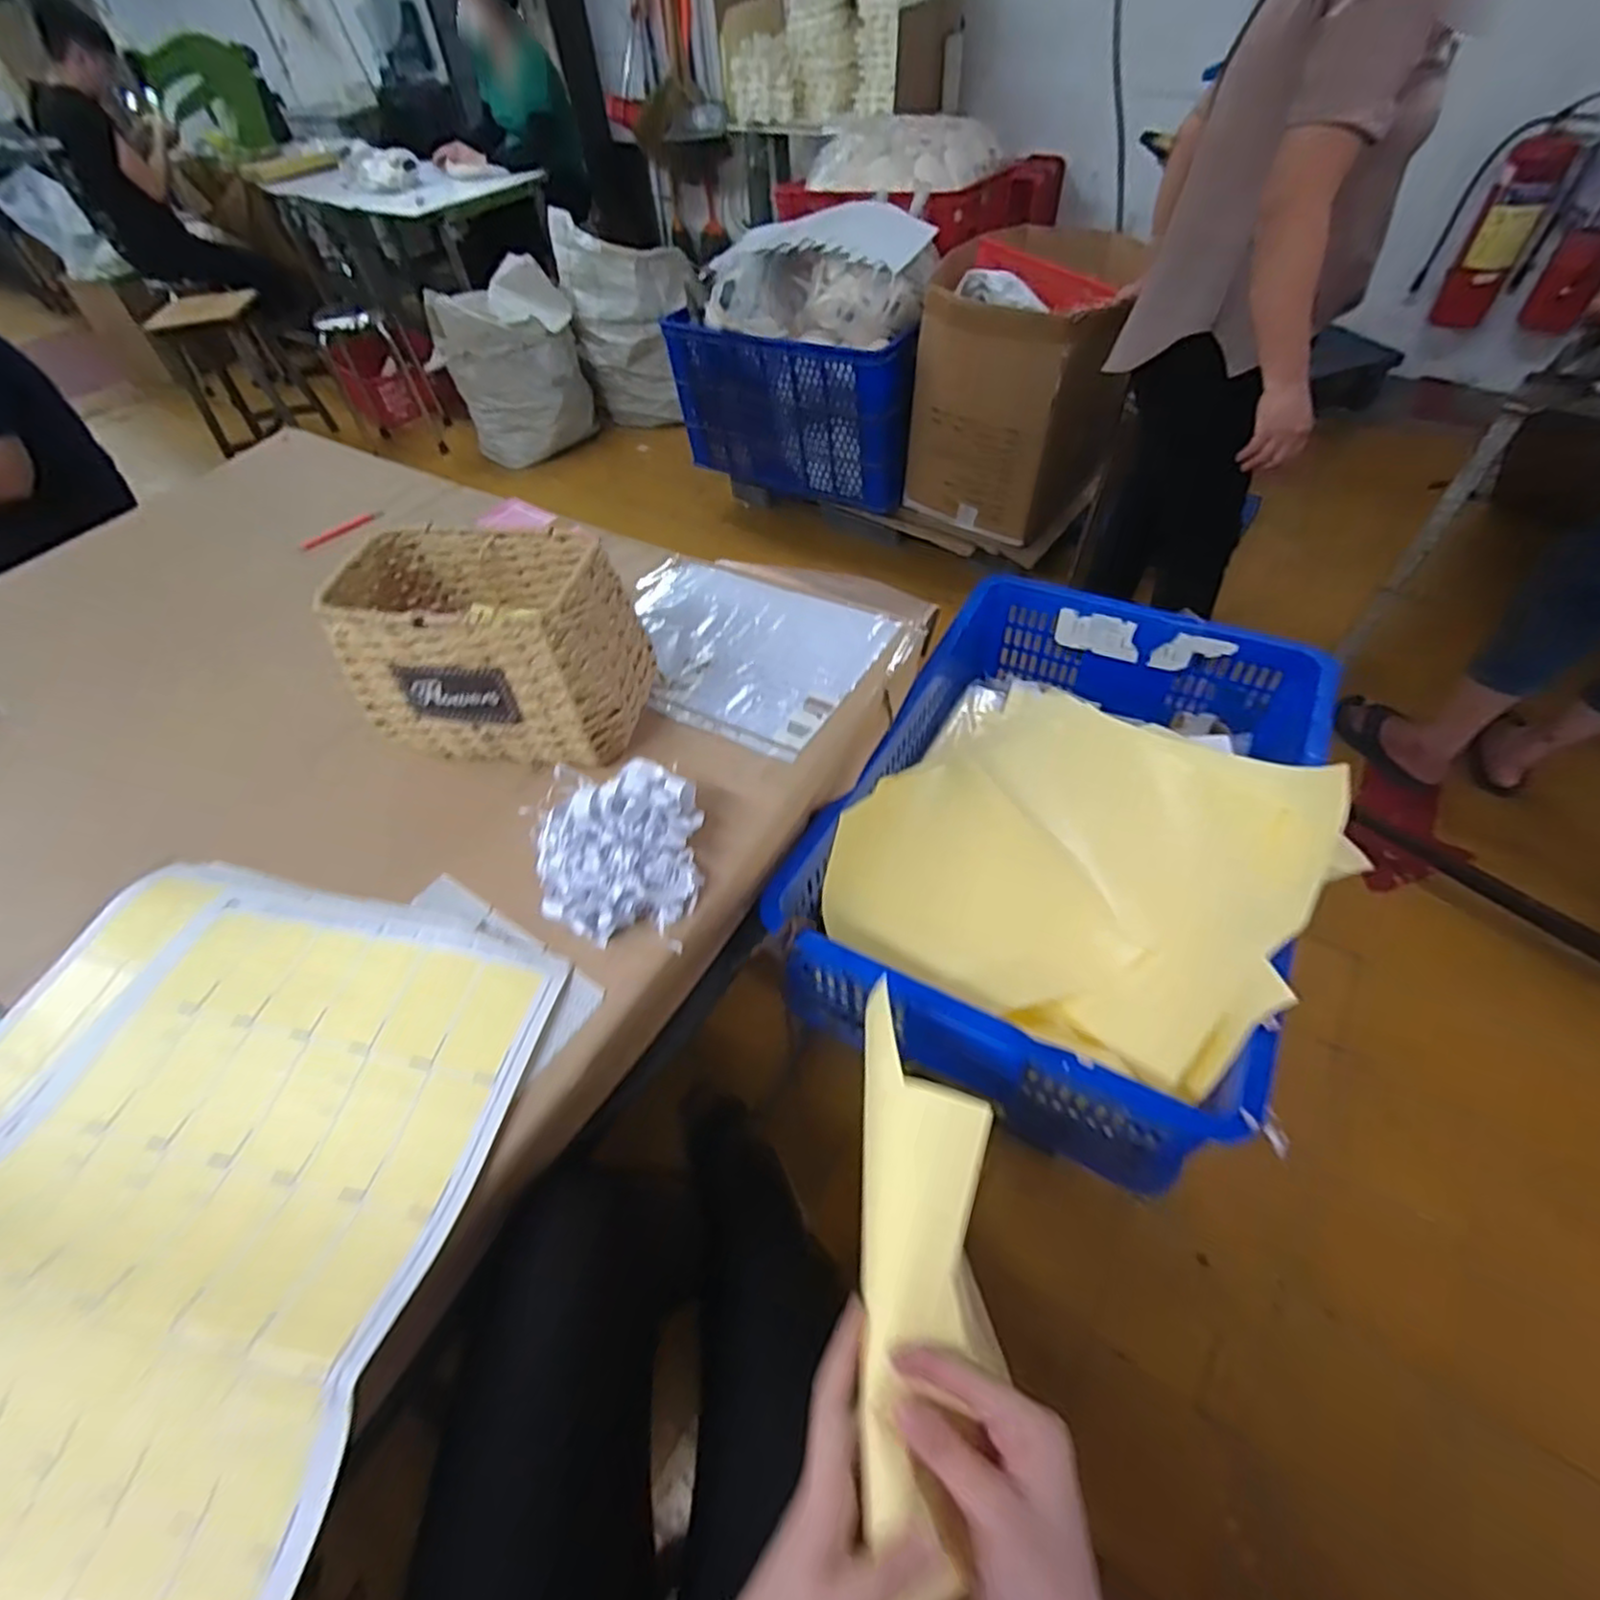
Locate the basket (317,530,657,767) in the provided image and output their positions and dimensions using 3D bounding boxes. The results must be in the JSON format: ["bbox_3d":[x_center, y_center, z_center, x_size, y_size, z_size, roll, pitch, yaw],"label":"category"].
[{"bbox_3d":[-0.282,-0.145,0.666,0.251,0.155,0.158,8,52,11],"label":"basket"}]

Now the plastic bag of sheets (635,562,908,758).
[{"bbox_3d":[-0.078,-0.175,0.789,0.319,0.015,0.231,25,57,22],"label":"plastic bag of sheets"}]

